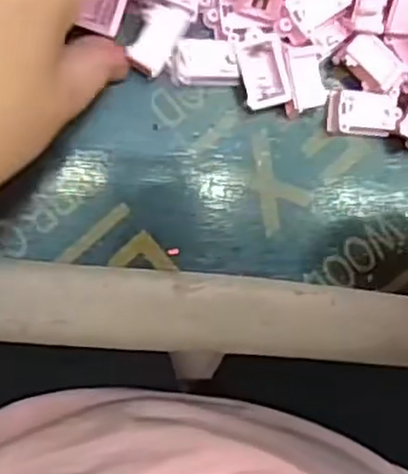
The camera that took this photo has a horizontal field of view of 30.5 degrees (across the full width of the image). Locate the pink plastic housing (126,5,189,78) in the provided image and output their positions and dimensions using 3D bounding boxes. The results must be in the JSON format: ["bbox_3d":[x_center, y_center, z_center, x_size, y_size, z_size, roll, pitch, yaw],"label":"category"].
[{"bbox_3d":[-0.018,-0.078,0.292,0.015,0.007,0.030,27,93,-9],"label":"pink plastic housing"}]

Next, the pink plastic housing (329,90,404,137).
[{"bbox_3d":[0.065,-0.051,0.310,0.031,0.013,0.017,2,91,-8],"label":"pink plastic housing"}]

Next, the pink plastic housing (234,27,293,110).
[{"bbox_3d":[0.023,-0.068,0.303,0.018,0.014,0.030,-15,93,-7],"label":"pink plastic housing"}]

